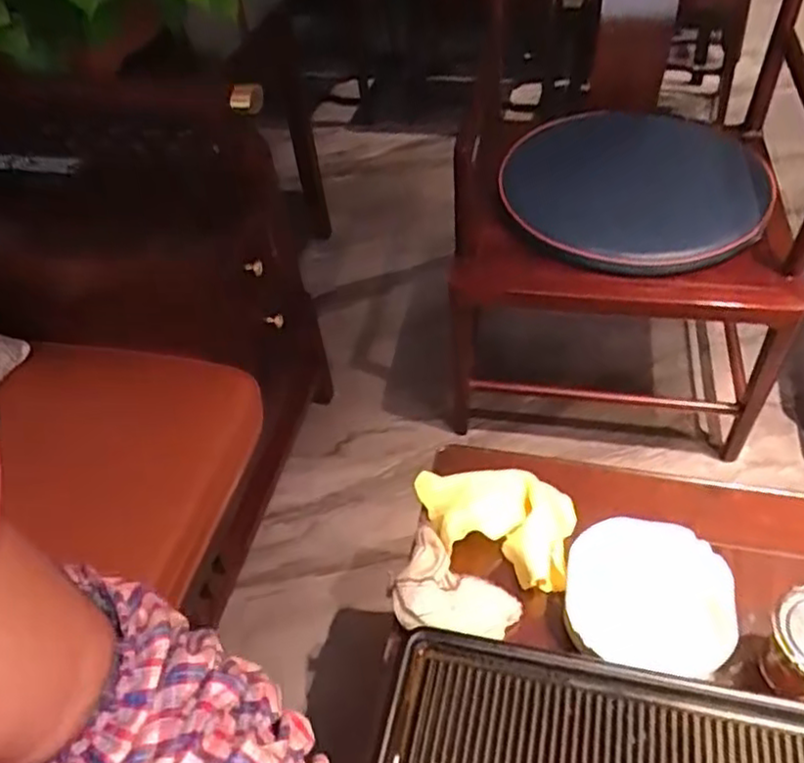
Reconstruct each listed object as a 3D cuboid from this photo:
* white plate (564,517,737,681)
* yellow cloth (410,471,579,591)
[{"bbox_3d":[0.239,0.205,0.675,0.152,0.024,0.144,2,48,8],"label":"white plate"},{"bbox_3d":[0.096,0.148,0.760,0.173,0.047,0.124,9,50,14],"label":"yellow cloth"}]

